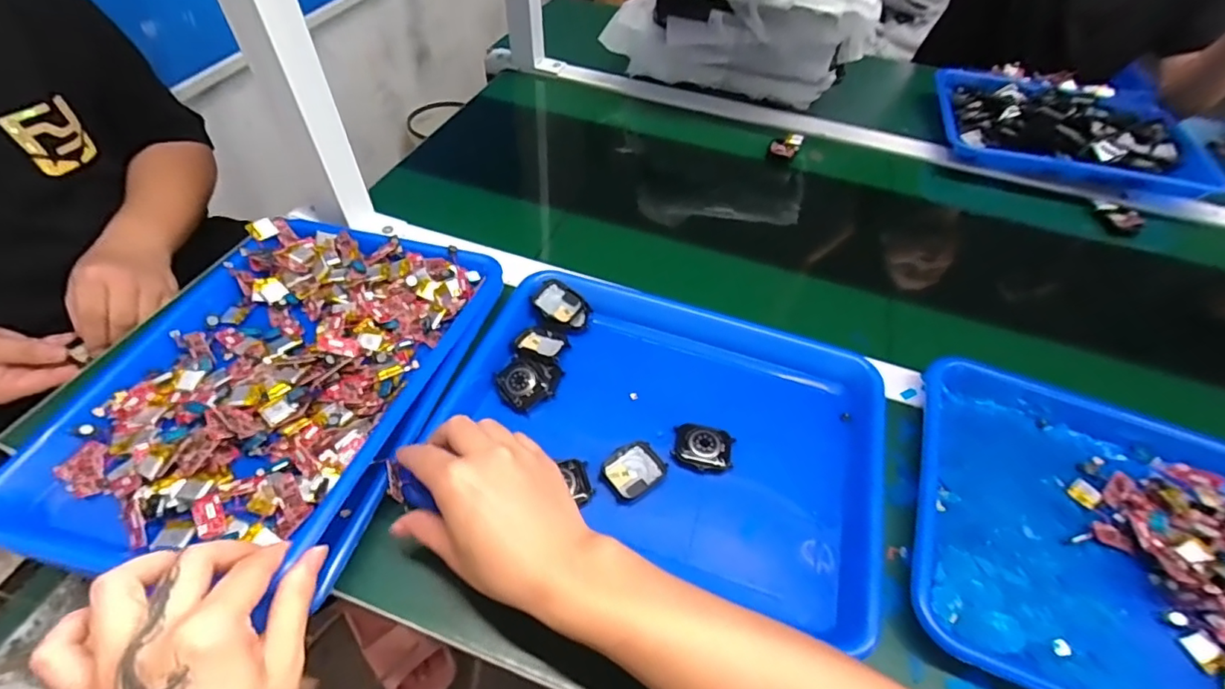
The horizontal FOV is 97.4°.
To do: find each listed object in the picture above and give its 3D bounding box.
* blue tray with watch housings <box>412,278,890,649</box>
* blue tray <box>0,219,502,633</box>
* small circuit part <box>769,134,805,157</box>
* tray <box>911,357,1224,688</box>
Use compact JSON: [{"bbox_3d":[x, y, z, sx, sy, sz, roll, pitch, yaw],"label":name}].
[{"bbox_3d":[0.044,0.064,0.441,0.338,0.041,0.234,17,52,9],"label":"blue tray with watch housings"},{"bbox_3d":[-0.261,0.016,0.419,0.256,0.042,0.321,13,52,6],"label":"blue tray"},{"bbox_3d":[0.238,-0.275,0.739,0.035,0.014,0.046,26,54,16],"label":"small circuit part"},{"bbox_3d":[0.402,0.154,0.389,0.347,0.047,0.264,22,53,13],"label":"tray"}]

